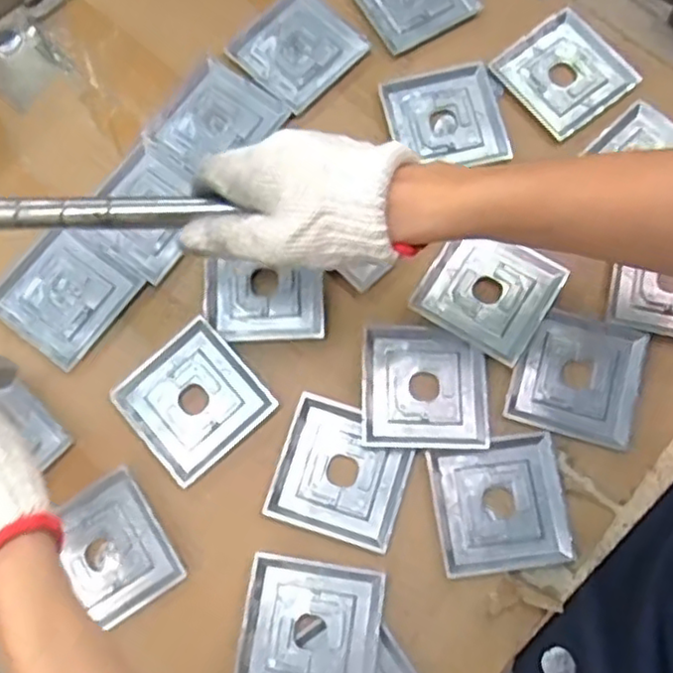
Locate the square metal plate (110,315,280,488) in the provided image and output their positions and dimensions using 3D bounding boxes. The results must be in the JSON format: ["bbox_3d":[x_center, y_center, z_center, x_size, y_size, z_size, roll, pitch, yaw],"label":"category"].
[{"bbox_3d":[-0.105,0.046,0.488,0.092,0.011,0.093,-42,79,-9],"label":"square metal plate"}]

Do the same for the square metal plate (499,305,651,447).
[{"bbox_3d":[0.178,0.028,0.487,0.091,0.009,0.087,15,77,5],"label":"square metal plate"}]

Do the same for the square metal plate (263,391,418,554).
[{"bbox_3d":[0.005,0.095,0.472,0.089,0.008,0.089,17,77,5],"label":"square metal plate"}]

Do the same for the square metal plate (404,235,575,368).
[{"bbox_3d":[0.115,-0.035,0.500,0.088,0.013,0.088,33,79,9],"label":"square metal plate"}]

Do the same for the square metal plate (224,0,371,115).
[{"bbox_3d":[-0.033,-0.243,0.561,0.087,0.008,0.090,43,80,11],"label":"square metal plate"}]

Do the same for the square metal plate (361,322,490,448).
[{"bbox_3d":[0.064,0.035,0.485,0.089,0.010,0.090,1,76,2],"label":"square metal plate"}]

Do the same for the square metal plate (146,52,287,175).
[{"bbox_3d":[-0.098,-0.176,0.545,0.082,0.007,0.090,35,79,9],"label":"square metal plate"}]

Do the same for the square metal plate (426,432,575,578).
[{"bbox_3d":[0.114,0.118,0.466,0.087,0.010,0.086,-9,76,-1],"label":"square metal plate"}]

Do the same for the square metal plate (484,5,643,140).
[{"bbox_3d":[0.188,-0.217,0.550,0.089,0.013,0.092,-36,78,-8],"label":"square metal plate"}]

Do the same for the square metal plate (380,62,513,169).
[{"bbox_3d":[0.088,-0.178,0.544,0.086,0.012,0.083,-12,76,-2],"label":"square metal plate"}]

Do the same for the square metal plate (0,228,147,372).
[{"bbox_3d":[-0.211,-0.034,0.515,0.088,0.005,0.088,36,79,9],"label":"square metal plate"}]

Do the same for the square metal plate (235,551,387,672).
[{"bbox_3d":[-0.017,0.199,0.447,0.090,0.010,0.090,9,76,3],"label":"square metal plate"}]

